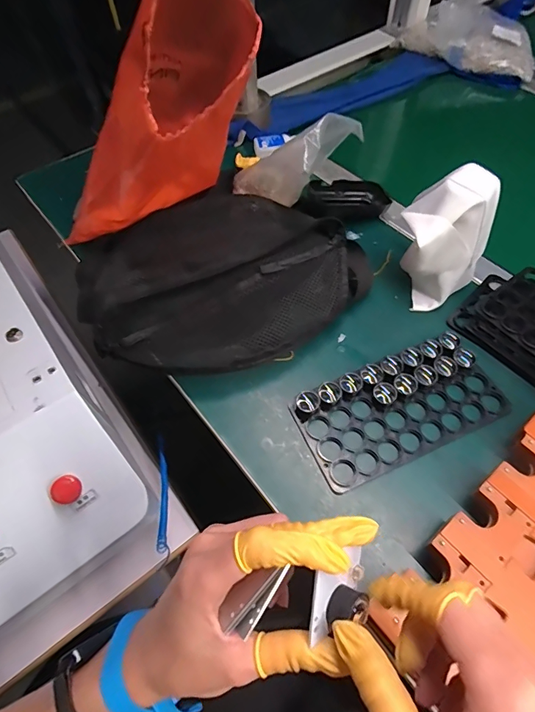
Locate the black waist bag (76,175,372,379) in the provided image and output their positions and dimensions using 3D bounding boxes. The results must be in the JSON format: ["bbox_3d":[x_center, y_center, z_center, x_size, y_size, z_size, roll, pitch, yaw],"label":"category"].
[{"bbox_3d":[-0.054,-0.091,0.464,0.312,0.075,0.238,-25,60,-14],"label":"black waist bag"}]

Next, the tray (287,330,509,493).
[{"bbox_3d":[0.129,0.048,0.395,0.191,0.025,0.097,-21,59,-12],"label":"tray"}]

